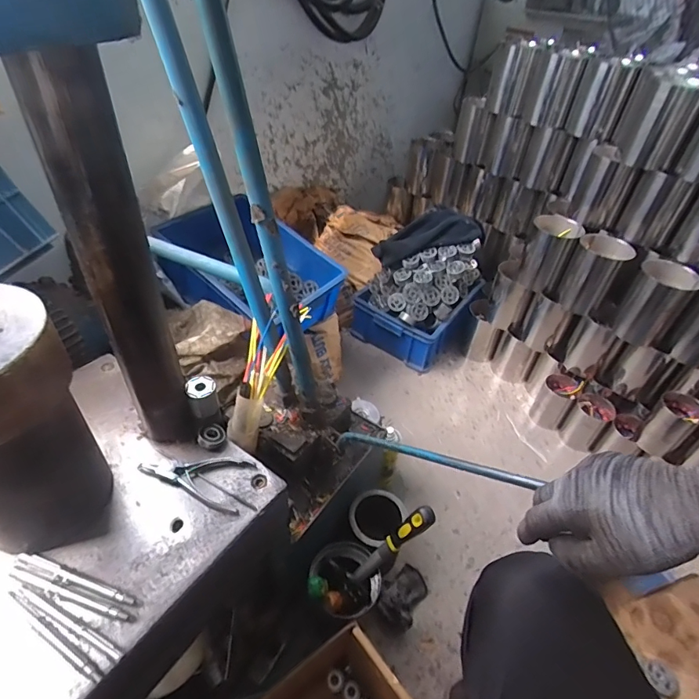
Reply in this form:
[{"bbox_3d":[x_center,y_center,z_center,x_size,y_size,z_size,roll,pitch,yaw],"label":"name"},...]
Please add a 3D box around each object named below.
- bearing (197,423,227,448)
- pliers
[{"bbox_3d":[-0.180,0.115,0.584,0.037,0.013,0.035,-1,66,-38],"label":"bearing"},{"bbox_3d":[-0.193,0.156,0.543,0.136,0.016,0.068,8,42,3],"label":"pliers"}]

